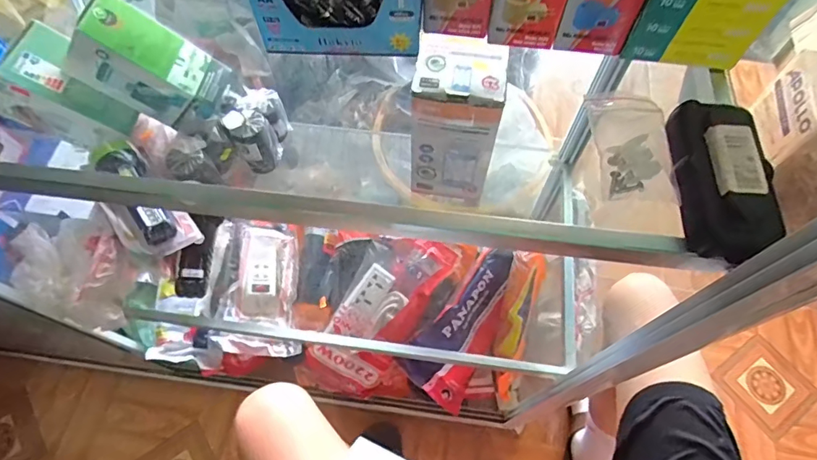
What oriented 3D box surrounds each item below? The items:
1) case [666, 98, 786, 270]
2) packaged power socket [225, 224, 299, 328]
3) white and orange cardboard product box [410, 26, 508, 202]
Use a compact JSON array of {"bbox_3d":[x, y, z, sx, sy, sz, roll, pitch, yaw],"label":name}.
[{"bbox_3d":[0.194,-0.035,0.296,0.049,0.040,0.100,2,63,1],"label":"case"},{"bbox_3d":[-0.273,0.088,0.905,0.123,0.056,0.190,6,69,-18],"label":"packaged power socket"},{"bbox_3d":[0.060,-0.140,0.640,0.105,0.223,0.094,5,64,2],"label":"white and orange cardboard product box"}]

